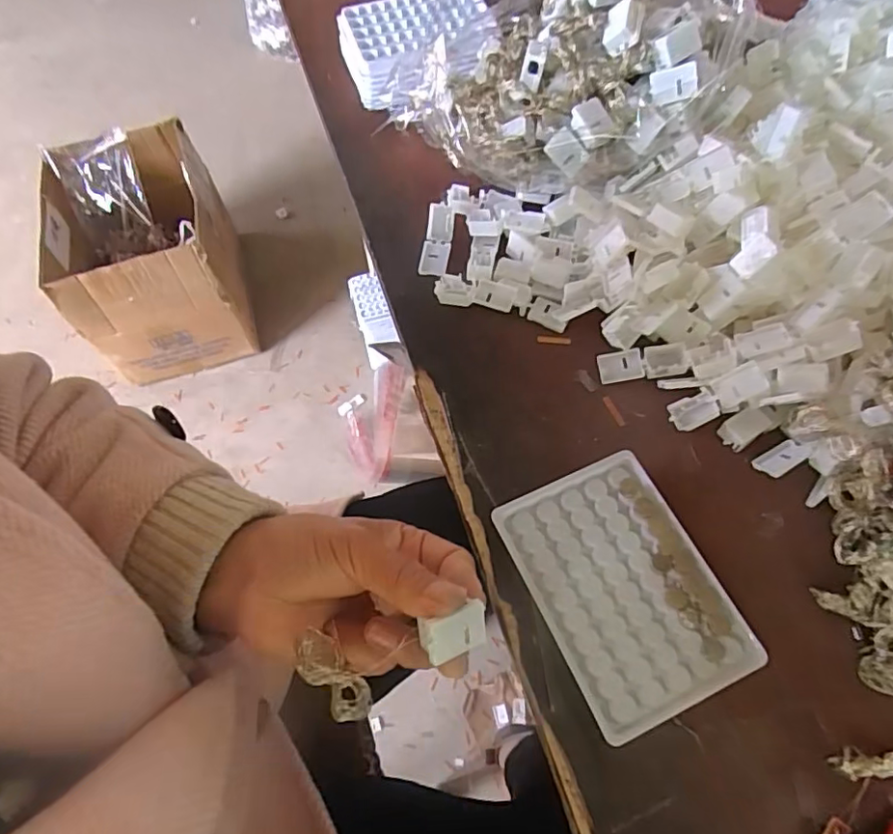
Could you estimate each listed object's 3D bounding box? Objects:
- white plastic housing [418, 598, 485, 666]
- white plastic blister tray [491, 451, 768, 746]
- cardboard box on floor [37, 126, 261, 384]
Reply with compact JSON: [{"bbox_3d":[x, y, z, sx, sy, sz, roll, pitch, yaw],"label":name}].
[{"bbox_3d":[0.004,0.088,0.242,0.029,0.006,0.019,-6,97,-34],"label":"white plastic housing"},{"bbox_3d":[0.096,0.090,0.318,0.096,0.006,0.129,-23,64,-9],"label":"white plastic blister tray"},{"bbox_3d":[-0.586,-0.325,1.174,0.307,0.272,0.389,-22,64,-8],"label":"cardboard box on floor"}]

